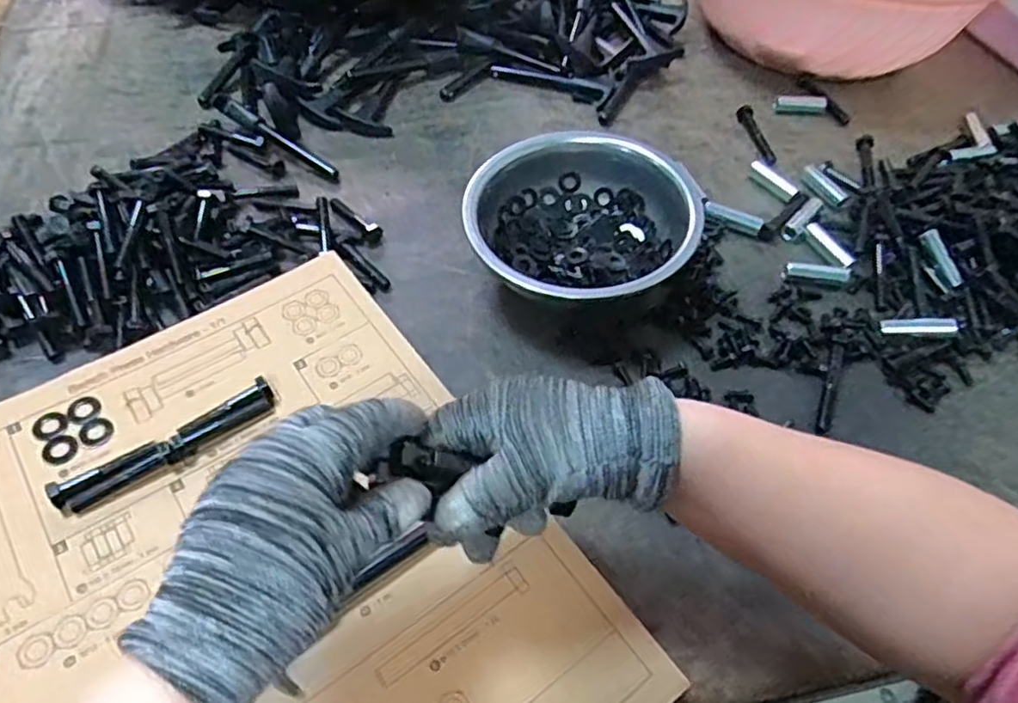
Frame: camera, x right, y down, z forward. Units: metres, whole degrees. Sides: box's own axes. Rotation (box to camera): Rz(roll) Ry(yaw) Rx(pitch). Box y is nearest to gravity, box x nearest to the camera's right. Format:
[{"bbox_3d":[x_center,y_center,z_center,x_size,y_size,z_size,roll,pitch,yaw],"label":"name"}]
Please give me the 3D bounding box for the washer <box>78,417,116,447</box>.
[{"bbox_3d":[-0.256,0.050,0.414,0.019,0.004,0.020,-31,62,-23],"label":"washer"}]

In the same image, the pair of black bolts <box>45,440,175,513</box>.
[{"bbox_3d":[-0.230,0.073,0.390,0.065,0.014,0.017,-24,60,-19],"label":"pair of black bolts"}]

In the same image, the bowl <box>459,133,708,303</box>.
[{"bbox_3d":[0.048,-0.101,0.516,0.164,0.077,0.163,2,55,-3],"label":"bowl"}]

